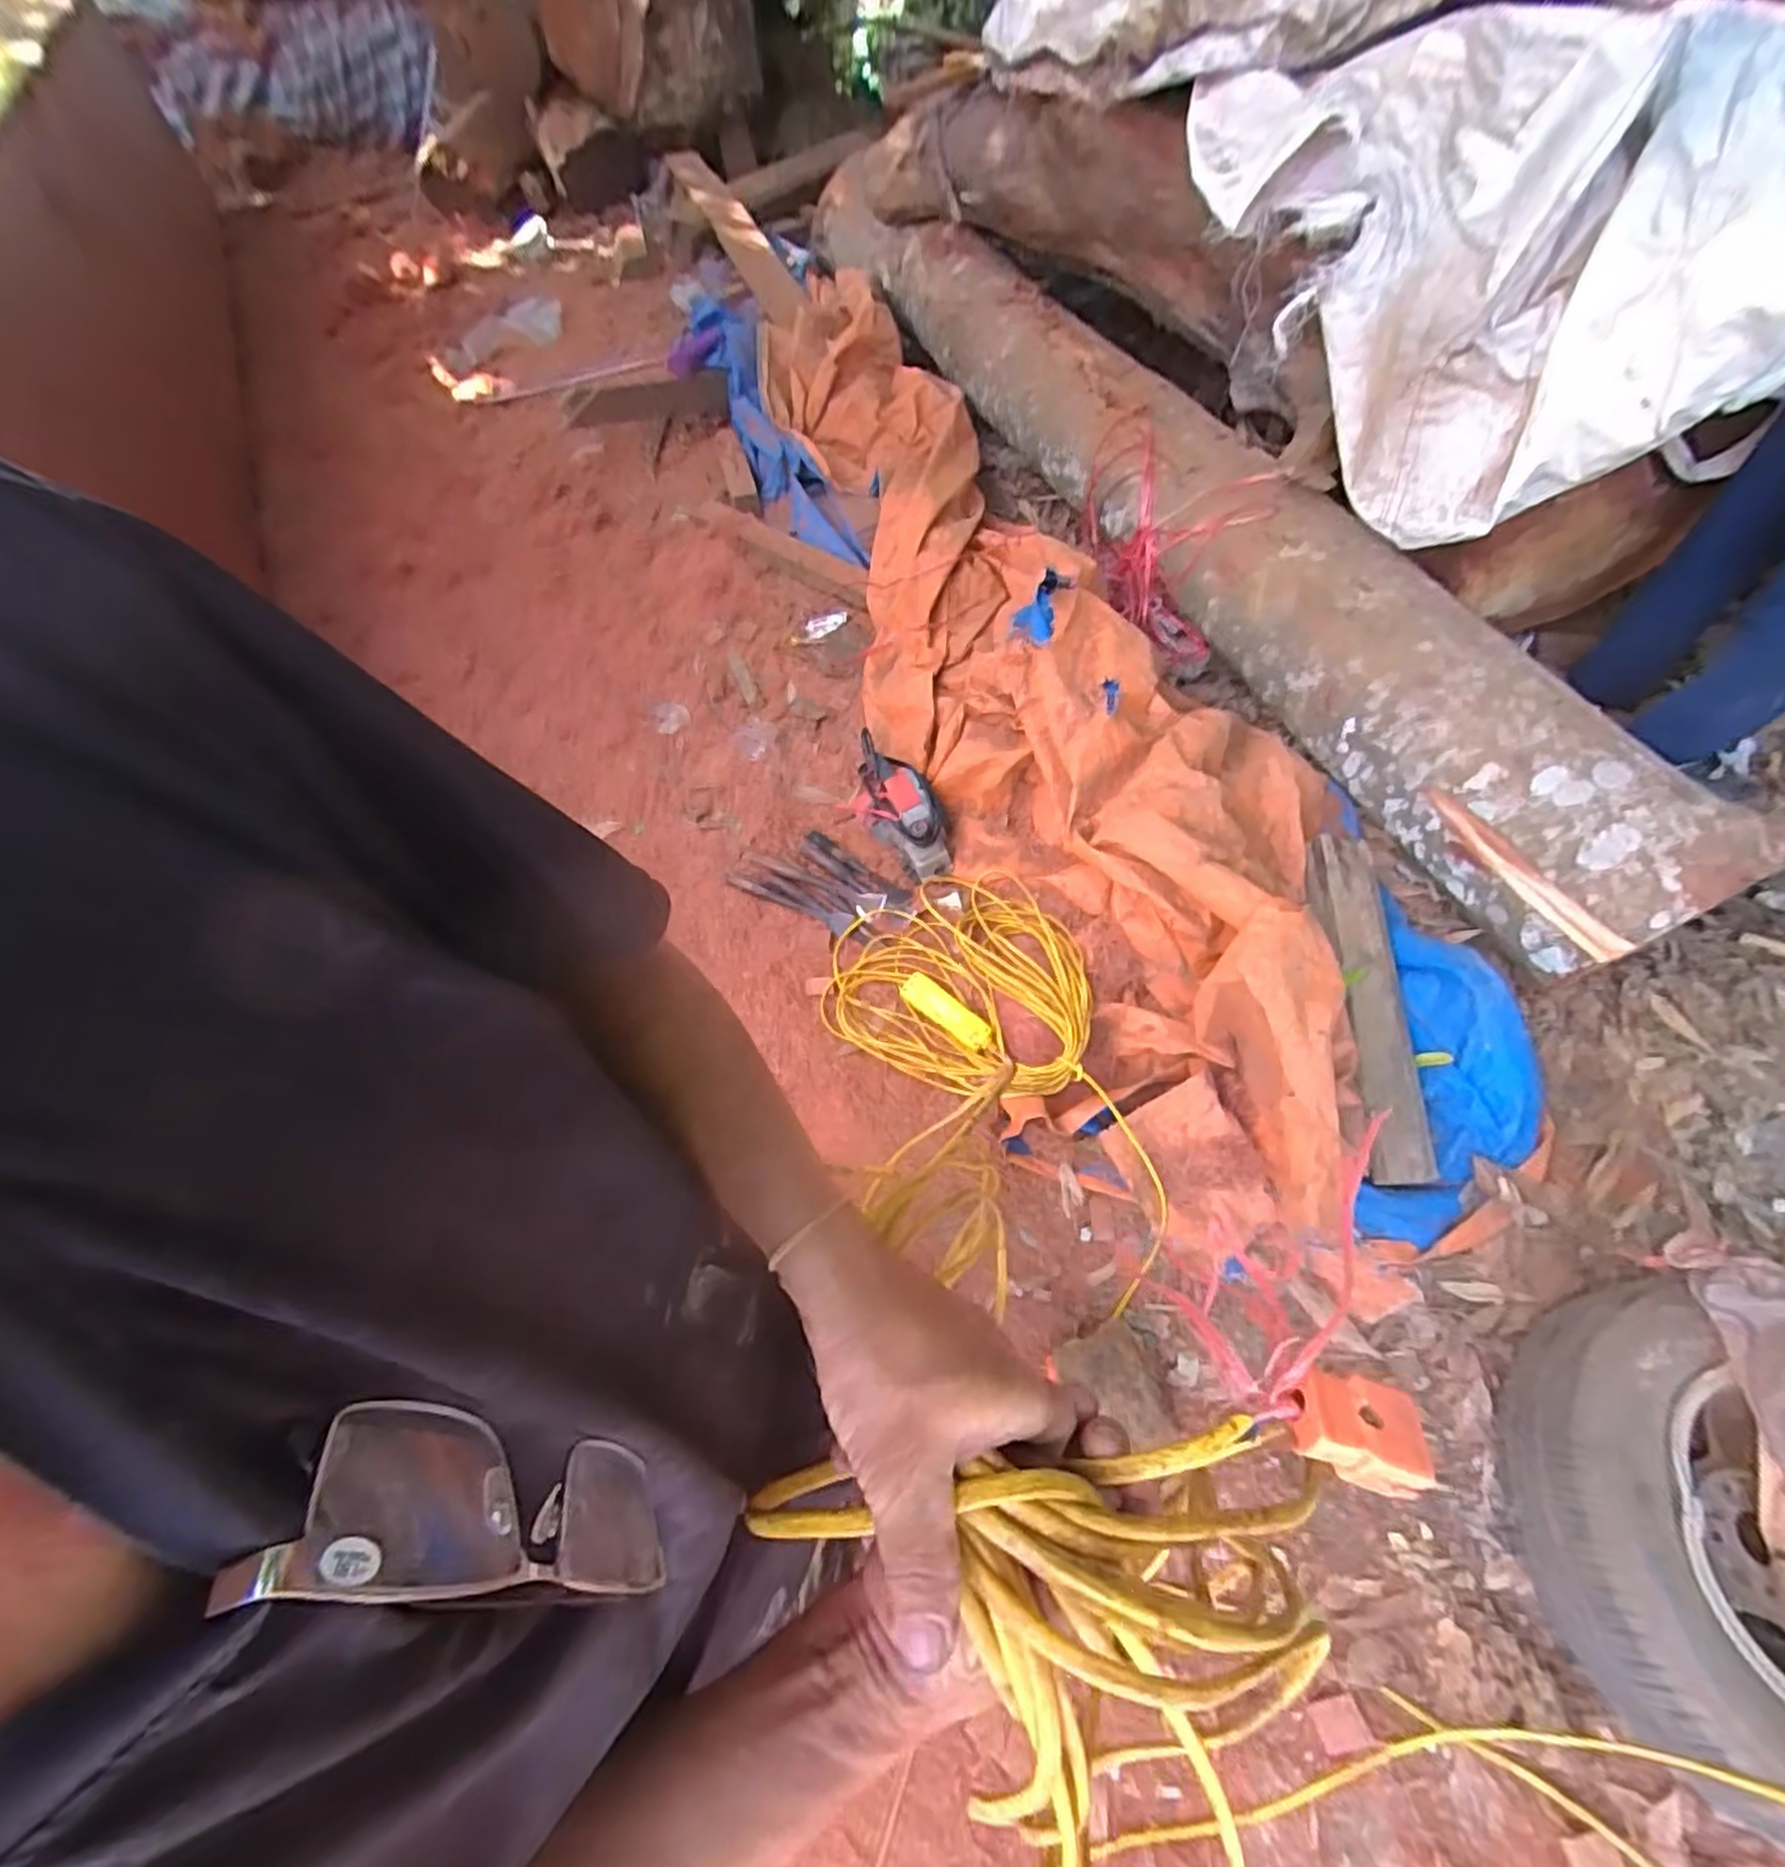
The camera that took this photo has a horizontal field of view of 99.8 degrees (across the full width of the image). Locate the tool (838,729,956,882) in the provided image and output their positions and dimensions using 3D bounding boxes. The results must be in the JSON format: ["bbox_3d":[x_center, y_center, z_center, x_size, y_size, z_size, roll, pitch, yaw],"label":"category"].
[{"bbox_3d":[-0.005,-0.308,1.681,0.165,0.110,0.445,-24,61,-12],"label":"tool"}]

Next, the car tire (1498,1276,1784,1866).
[{"bbox_3d":[1.101,0.790,0.930,0.570,0.212,0.524,-2,59,4],"label":"car tire"}]

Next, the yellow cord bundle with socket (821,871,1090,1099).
[{"bbox_3d":[0.130,0.067,1.455,0.490,0.058,0.478,7,60,10],"label":"yellow cord bundle with socket"}]

